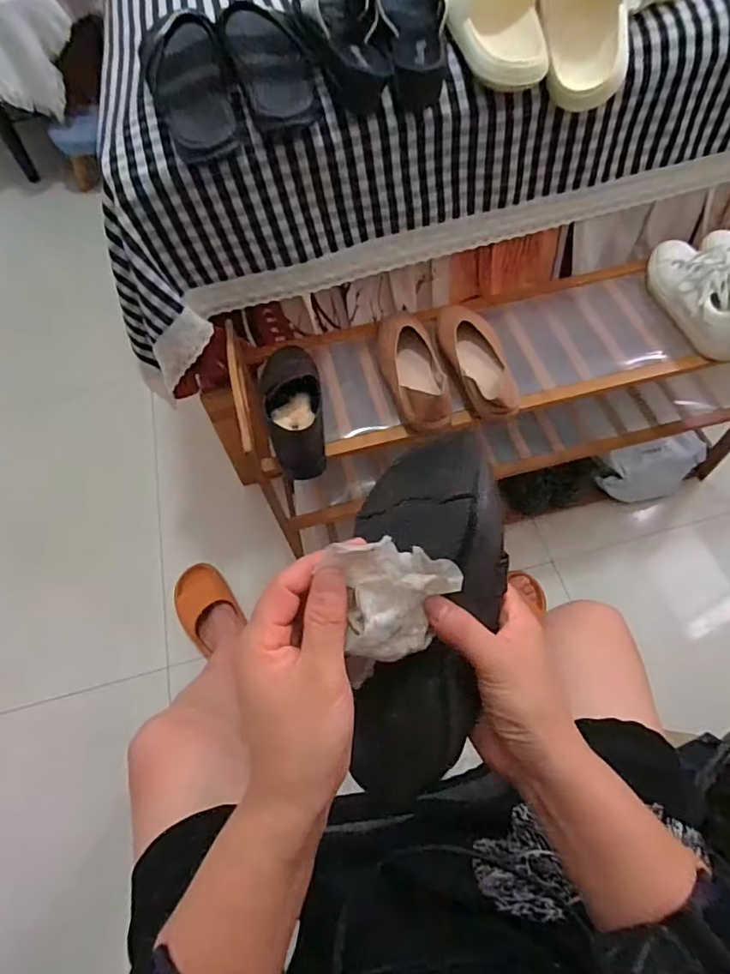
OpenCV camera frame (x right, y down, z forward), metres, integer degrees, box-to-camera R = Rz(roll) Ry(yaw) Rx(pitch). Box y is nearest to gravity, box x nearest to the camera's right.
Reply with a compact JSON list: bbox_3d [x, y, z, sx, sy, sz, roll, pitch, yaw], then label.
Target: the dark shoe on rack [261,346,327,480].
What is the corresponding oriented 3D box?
[{"bbox_3d":[-0.098,-0.121,0.750,0.084,0.066,0.228,-16,60,-5],"label":"dark shoe on rack"}]

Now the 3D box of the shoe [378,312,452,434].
[{"bbox_3d":[0.071,-0.173,0.770,0.083,0.058,0.237,-11,59,-2],"label":"shoe"}]

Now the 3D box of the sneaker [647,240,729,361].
[{"bbox_3d":[0.501,-0.303,0.787,0.084,0.080,0.235,-17,60,-6],"label":"sneaker"}]

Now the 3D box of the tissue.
[{"bbox_3d":[0.016,0.060,0.296,0.080,0.070,0.054,-33,63,-14],"label":"tissue"}]

